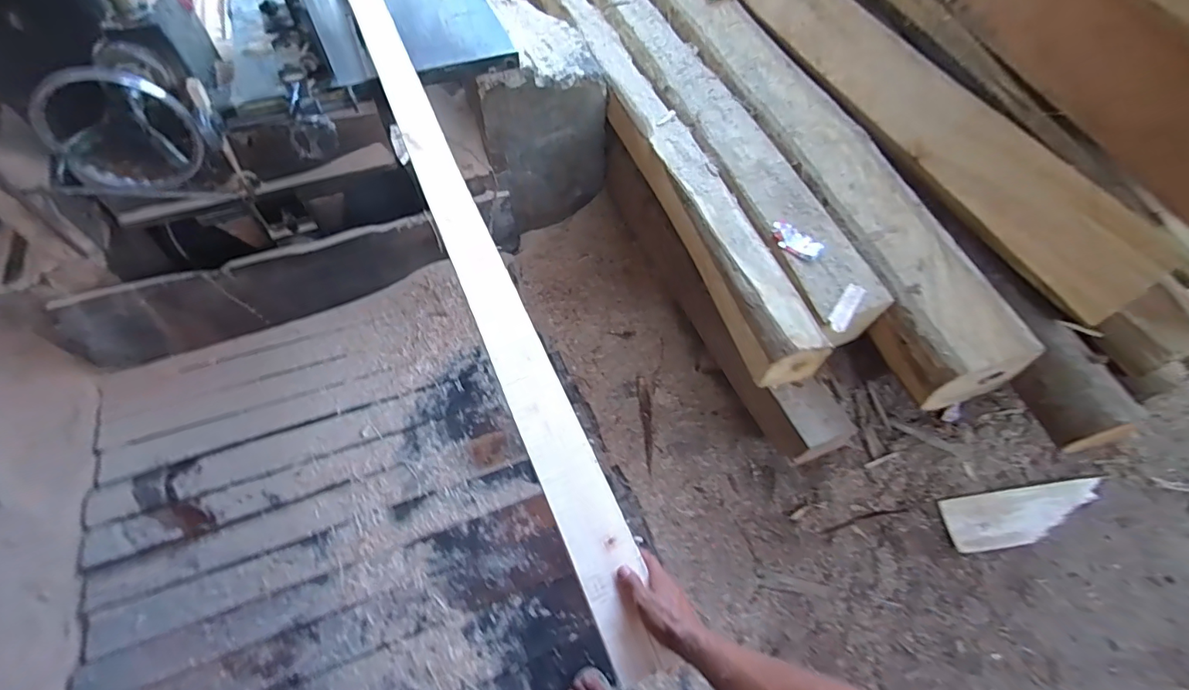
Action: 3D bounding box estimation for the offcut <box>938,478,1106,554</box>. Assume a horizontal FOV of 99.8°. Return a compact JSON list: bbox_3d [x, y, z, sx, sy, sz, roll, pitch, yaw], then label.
[{"bbox_3d":[1.209,0.477,1.405,0.411,0.020,0.143,-11,55,4],"label":"offcut"}]

